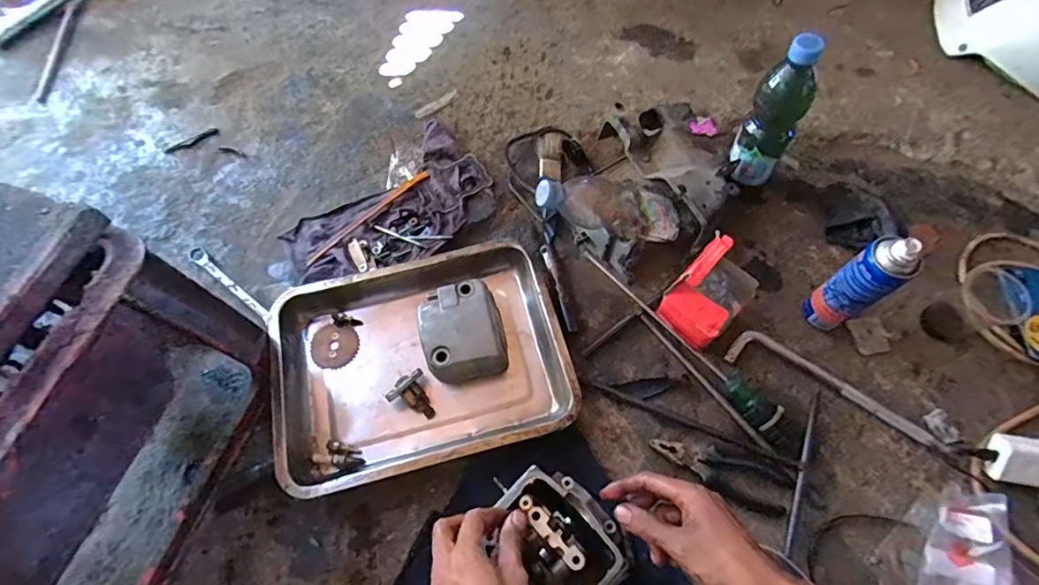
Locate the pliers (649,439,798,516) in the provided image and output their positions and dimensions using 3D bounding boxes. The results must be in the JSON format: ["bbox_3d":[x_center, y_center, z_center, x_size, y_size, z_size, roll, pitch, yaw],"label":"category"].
[{"bbox_3d":[0.230,0.206,0.573,0.154,0.010,0.052,20,67,11],"label":"pliers"}]

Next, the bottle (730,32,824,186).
[{"bbox_3d":[0.324,-0.223,0.637,0.064,0.203,0.055,30,68,11],"label":"bottle"}]

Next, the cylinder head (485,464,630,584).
[{"bbox_3d":[0.034,0.252,0.505,0.122,0.080,0.134,-38,69,-14],"label":"cylinder head"}]

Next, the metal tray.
[{"bbox_3d":[-0.124,0.083,0.628,0.346,0.054,0.258,-15,65,-5],"label":"metal tray"}]

